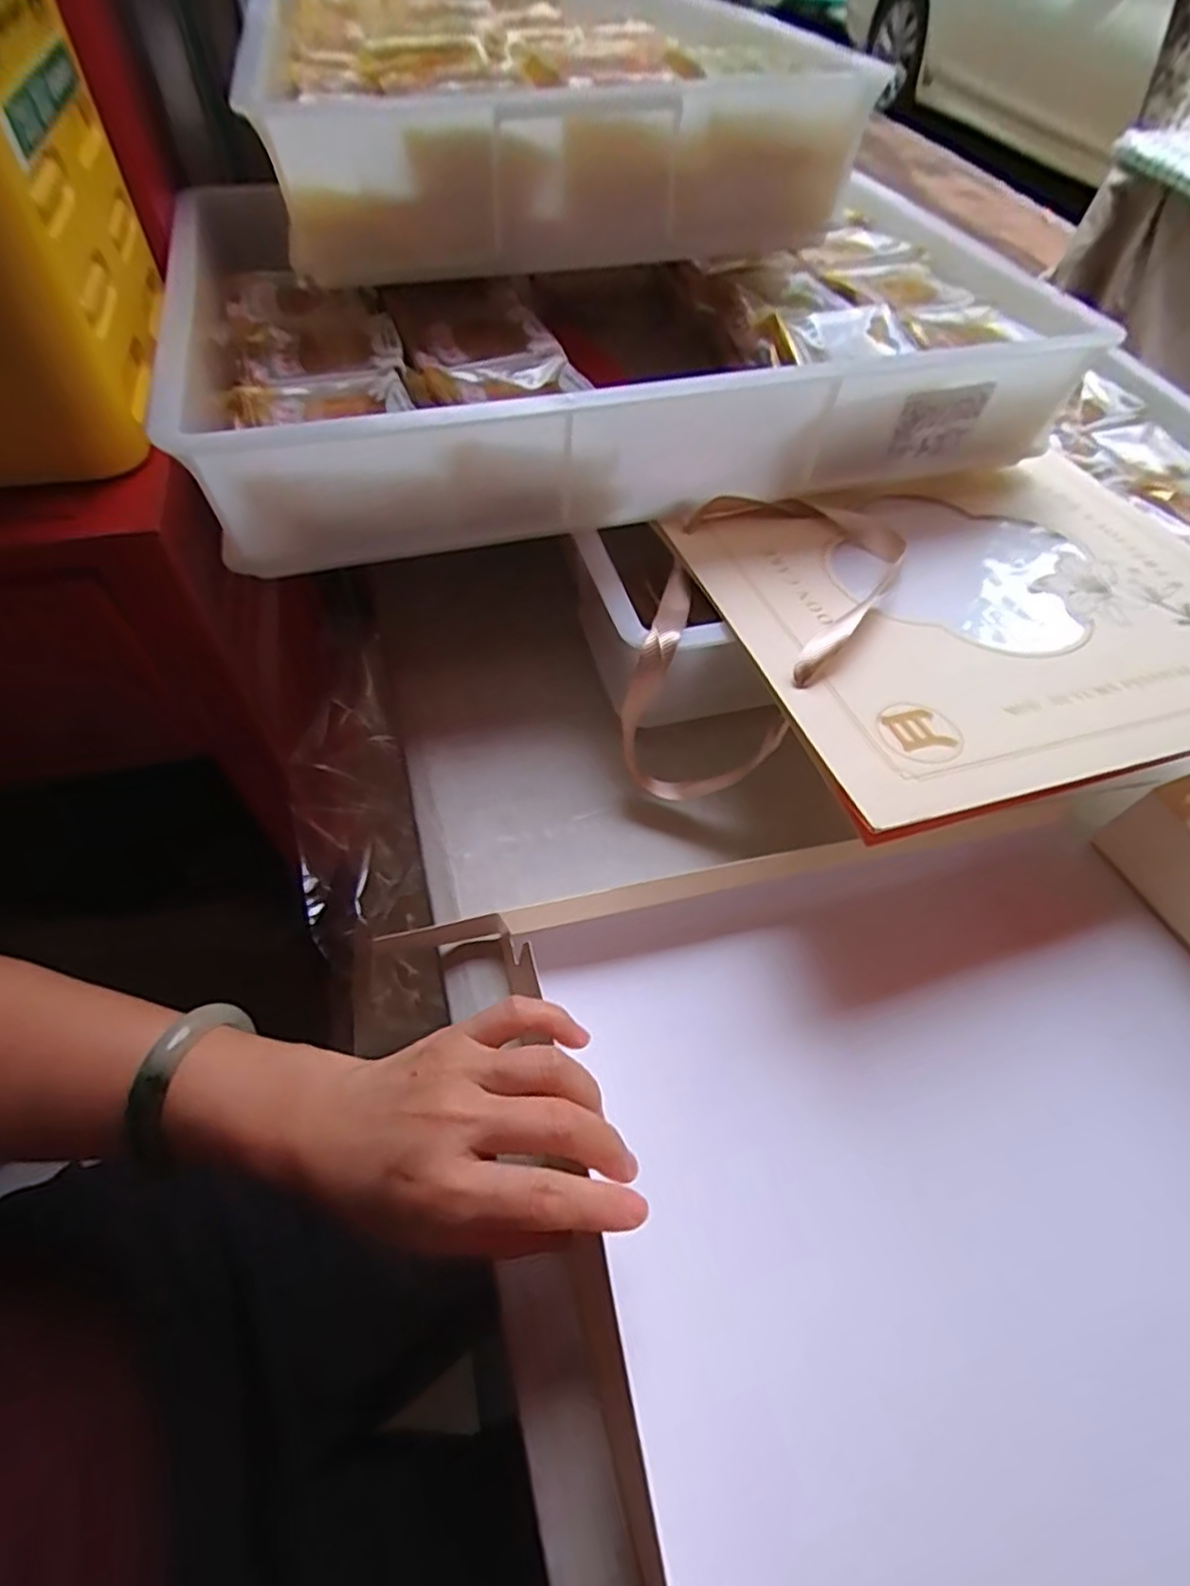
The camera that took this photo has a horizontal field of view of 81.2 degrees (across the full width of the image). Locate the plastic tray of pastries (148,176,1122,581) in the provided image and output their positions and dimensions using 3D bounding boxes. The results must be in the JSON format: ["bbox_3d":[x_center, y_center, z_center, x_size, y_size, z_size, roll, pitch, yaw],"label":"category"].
[{"bbox_3d":[0.027,-0.318,0.505,0.604,0.091,0.310,-11,57,-12],"label":"plastic tray of pastries"}]

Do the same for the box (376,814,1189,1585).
[{"bbox_3d":[0.186,0.221,0.308,0.463,0.068,0.443,-10,57,-11],"label":"box"}]

